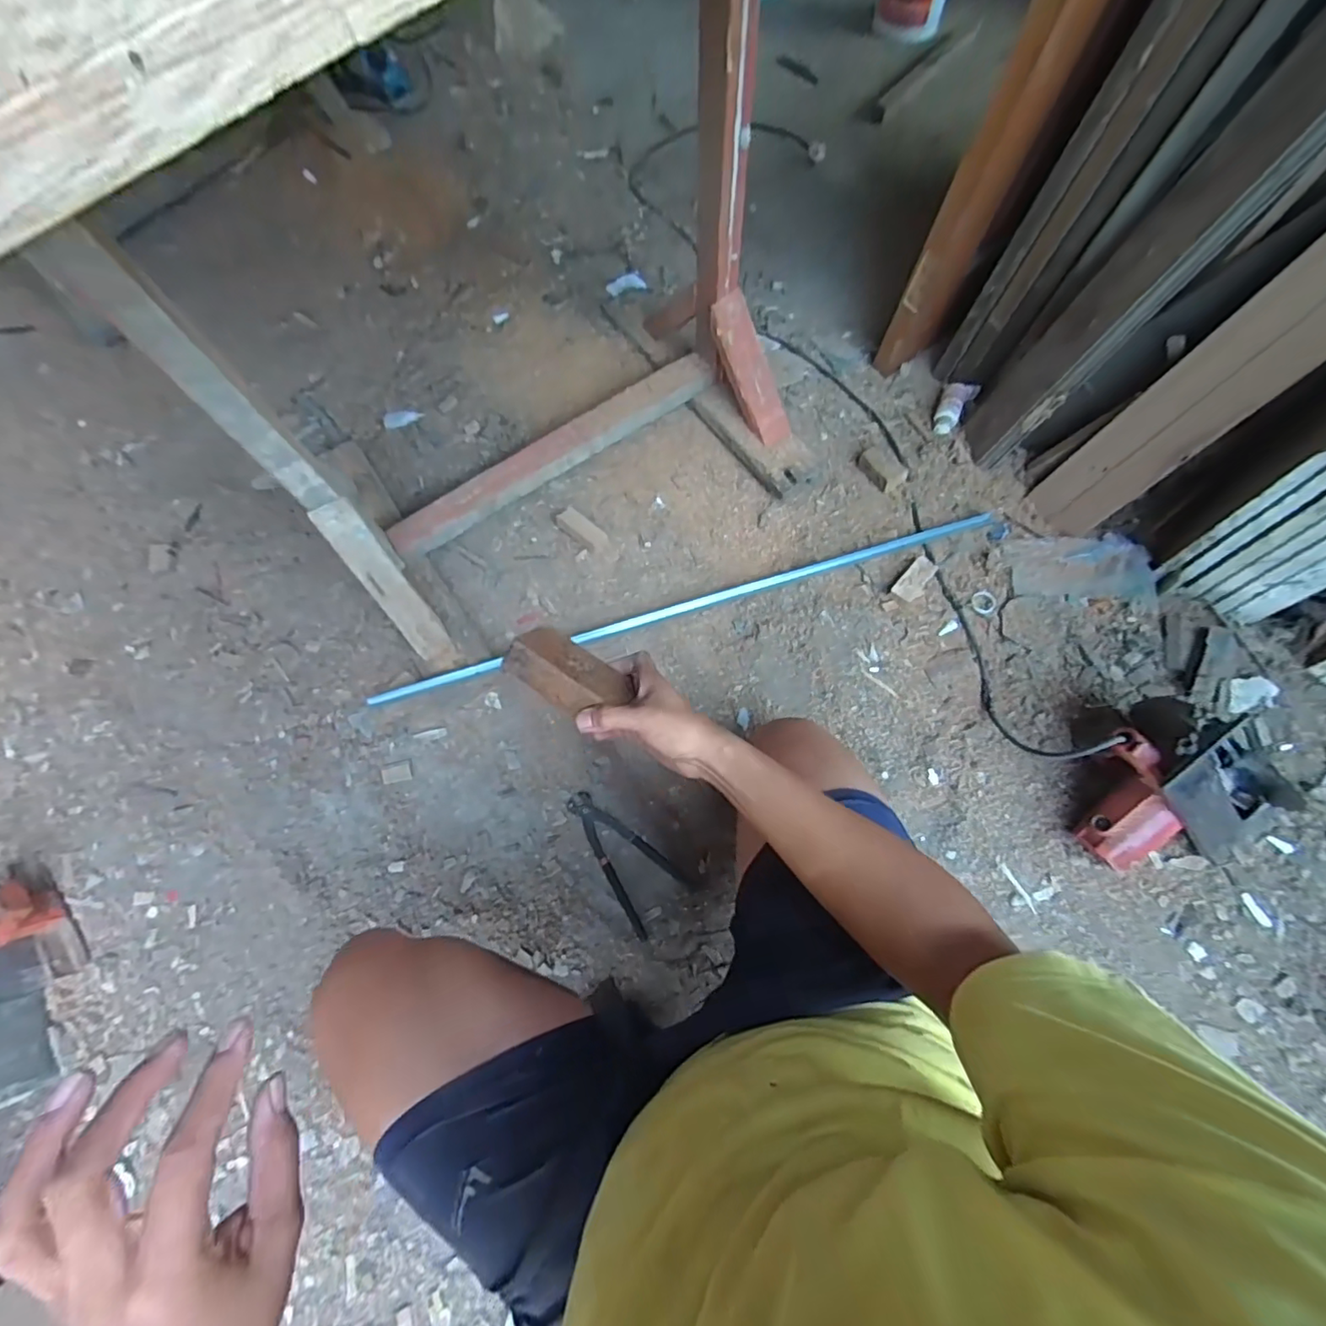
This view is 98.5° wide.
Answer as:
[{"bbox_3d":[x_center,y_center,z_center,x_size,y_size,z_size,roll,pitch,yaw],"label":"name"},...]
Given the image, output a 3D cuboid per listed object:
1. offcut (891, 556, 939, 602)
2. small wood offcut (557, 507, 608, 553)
[{"bbox_3d":[0.427,-0.140,0.962,0.043,0.009,0.091,39,77,14],"label":"offcut"},{"bbox_3d":[-0.141,-0.233,1.011,0.102,0.027,0.041,40,77,14],"label":"small wood offcut"}]

